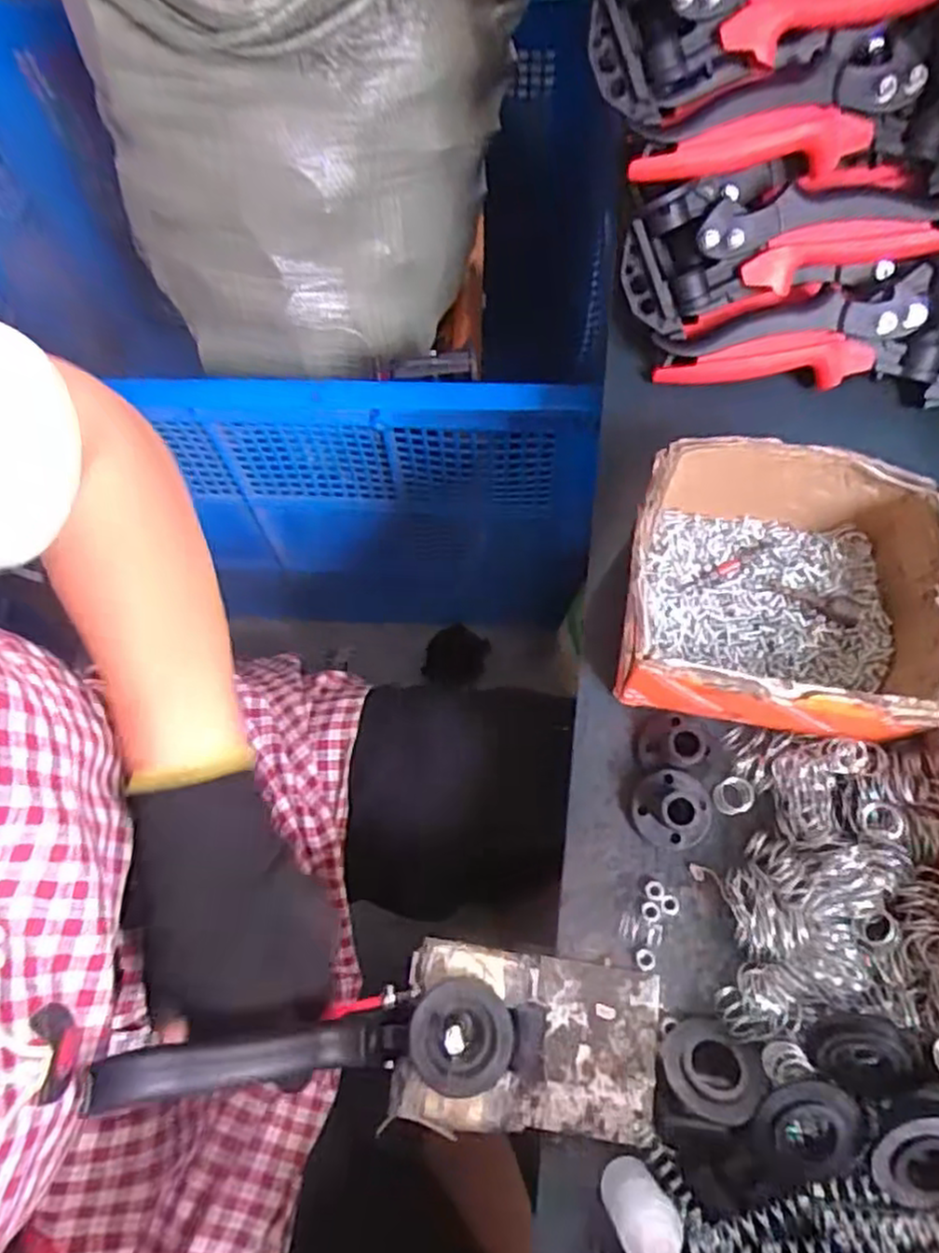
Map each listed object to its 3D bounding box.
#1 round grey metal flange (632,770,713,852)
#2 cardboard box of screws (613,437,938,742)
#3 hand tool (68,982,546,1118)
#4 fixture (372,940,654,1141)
[{"bbox_3d":[0.110,0.096,0.381,0.039,0.018,0.041,-21,70,-6],"label":"round grey metal flange"},{"bbox_3d":[0.169,-0.020,0.393,0.161,0.065,0.142,13,70,6],"label":"cardboard box of screws"},{"bbox_3d":[-0.062,0.188,0.321,0.188,0.037,0.045,6,68,-20],"label":"hand tool"},{"bbox_3d":[0.030,0.200,0.344,0.123,0.033,0.076,7,70,4],"label":"fixture"}]

